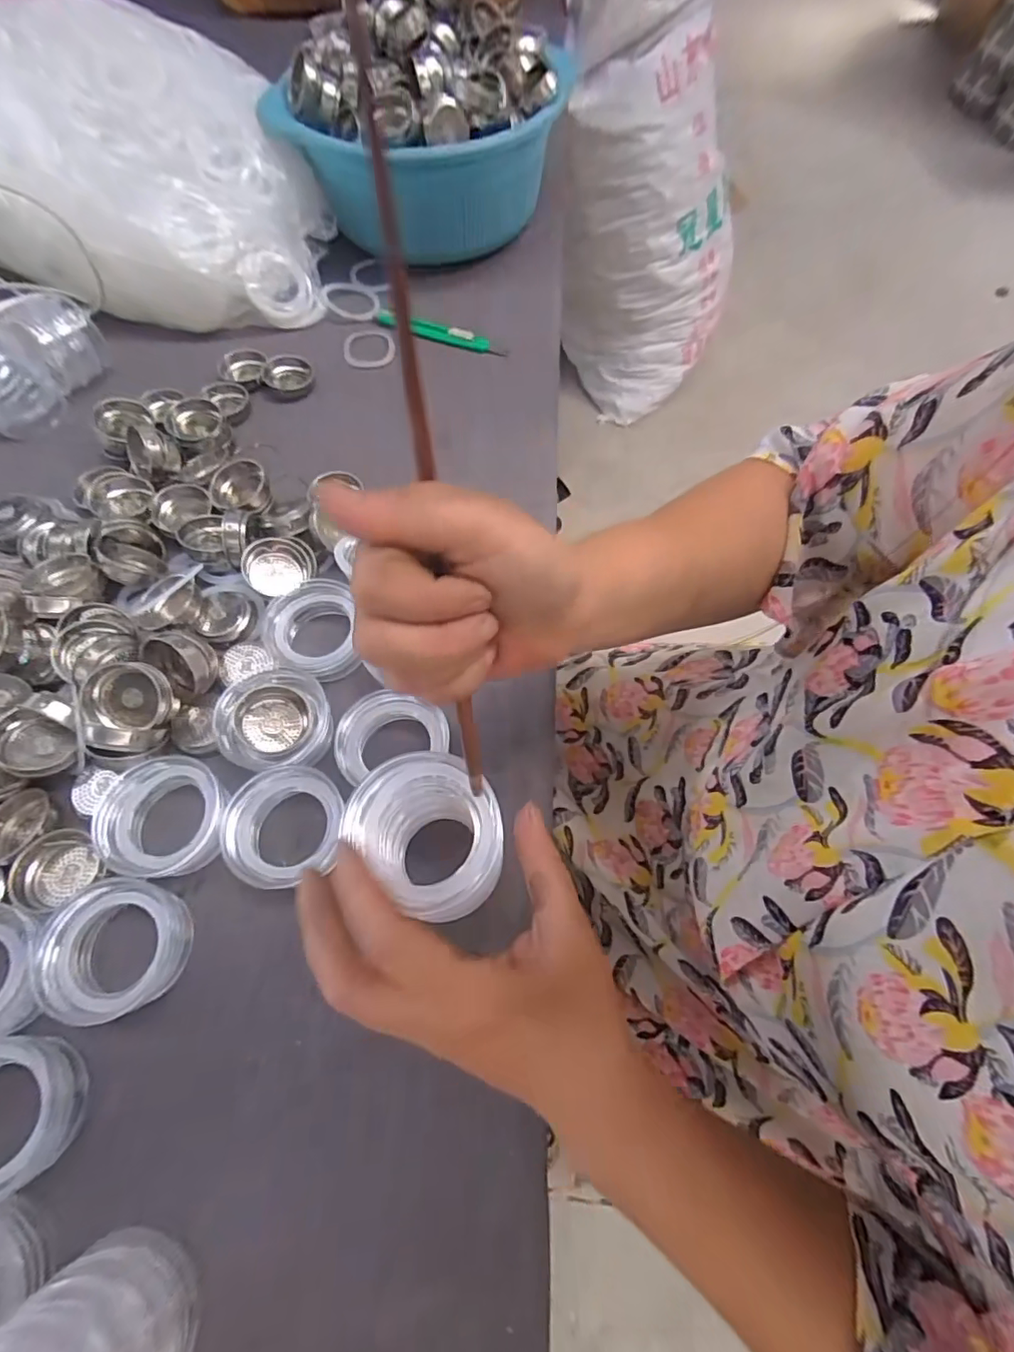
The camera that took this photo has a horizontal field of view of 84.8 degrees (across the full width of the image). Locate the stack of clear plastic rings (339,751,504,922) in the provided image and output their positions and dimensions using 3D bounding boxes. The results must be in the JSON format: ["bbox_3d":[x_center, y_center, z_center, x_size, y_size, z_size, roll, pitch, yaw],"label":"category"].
[{"bbox_3d":[-0.036,0.086,0.283,0.056,0.090,0.068,-34,69,-15],"label":"stack of clear plastic rings"}]

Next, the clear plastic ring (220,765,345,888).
[{"bbox_3d":[-0.132,0.091,0.334,0.062,0.033,0.069,16,65,7],"label":"clear plastic ring"}]

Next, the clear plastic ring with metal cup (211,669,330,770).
[{"bbox_3d":[-0.148,0.025,0.360,0.066,0.025,0.069,0,64,0],"label":"clear plastic ring with metal cup"}]

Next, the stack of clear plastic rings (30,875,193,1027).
[{"bbox_3d":[-0.215,0.148,0.303,0.063,0.033,0.066,-30,68,-14],"label":"stack of clear plastic rings"}]

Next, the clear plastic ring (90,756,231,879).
[{"bbox_3d":[-0.204,0.085,0.332,0.064,0.029,0.067,0,64,0],"label":"clear plastic ring"}]

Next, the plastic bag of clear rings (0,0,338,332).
[{"bbox_3d":[-0.420,-0.501,0.542,0.487,0.160,0.216,16,65,7],"label":"plastic bag of clear rings"}]

